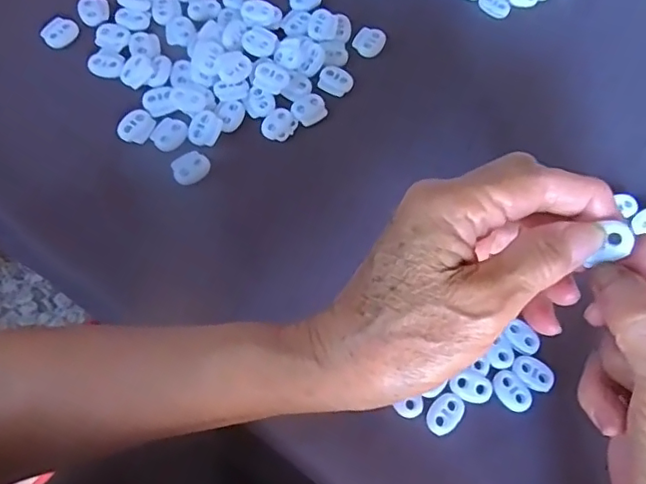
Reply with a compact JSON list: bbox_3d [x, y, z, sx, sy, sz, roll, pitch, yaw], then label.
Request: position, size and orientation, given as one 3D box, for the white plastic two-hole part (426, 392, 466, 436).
[{"bbox_3d":[0.064,0.089,0.289,0.014,0.004,0.022,41,73,12],"label":"white plastic two-hole part"}]

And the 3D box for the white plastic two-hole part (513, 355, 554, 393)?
[{"bbox_3d":[0.113,0.070,0.298,0.022,0.004,0.015,38,72,11],"label":"white plastic two-hole part"}]

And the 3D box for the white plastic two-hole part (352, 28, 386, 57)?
[{"bbox_3d":[0.031,-0.135,0.377,0.019,0.004,0.021,27,70,7],"label":"white plastic two-hole part"}]

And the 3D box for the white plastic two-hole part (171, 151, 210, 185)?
[{"bbox_3d":[-0.079,-0.044,0.336,0.022,0.007,0.017,-25,72,-12],"label":"white plastic two-hole part"}]

